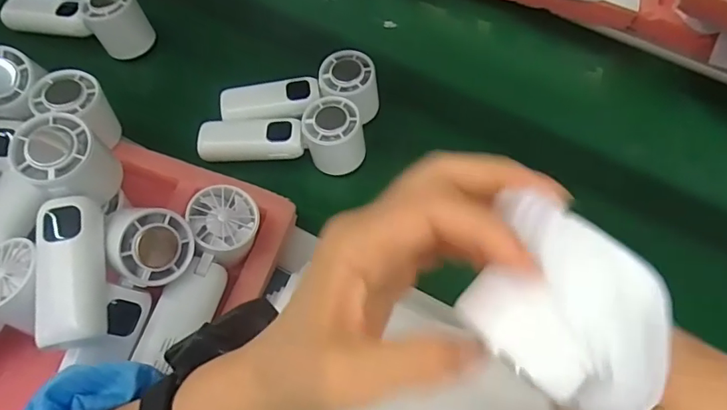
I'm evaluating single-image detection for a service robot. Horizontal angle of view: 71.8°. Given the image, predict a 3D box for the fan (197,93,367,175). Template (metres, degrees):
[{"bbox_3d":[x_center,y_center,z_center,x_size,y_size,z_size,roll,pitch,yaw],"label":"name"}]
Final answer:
[{"bbox_3d":[-0.073,-0.063,0.486,0.154,0.052,0.061,-1,63,11],"label":"fan"}]

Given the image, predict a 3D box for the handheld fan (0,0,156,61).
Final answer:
[{"bbox_3d":[-0.306,-0.200,0.528,0.155,0.056,0.061,16,64,5],"label":"handheld fan"}]

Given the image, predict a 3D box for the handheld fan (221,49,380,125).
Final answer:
[{"bbox_3d":[-0.063,-0.110,0.499,0.153,0.052,0.055,-5,64,-5],"label":"handheld fan"}]

